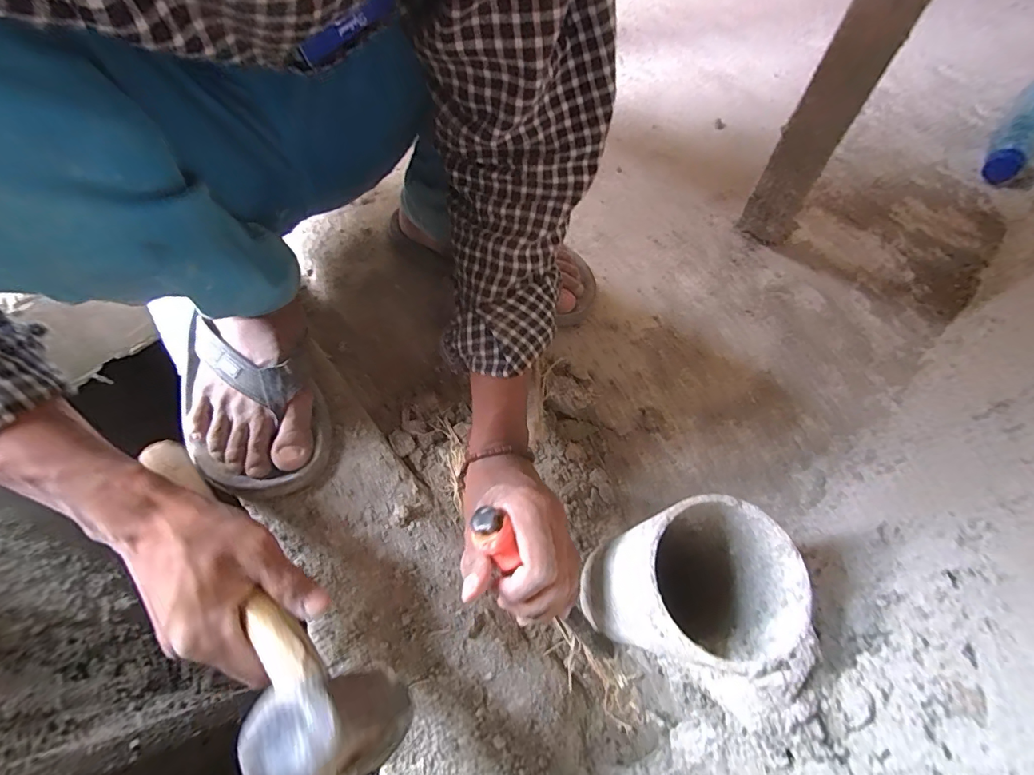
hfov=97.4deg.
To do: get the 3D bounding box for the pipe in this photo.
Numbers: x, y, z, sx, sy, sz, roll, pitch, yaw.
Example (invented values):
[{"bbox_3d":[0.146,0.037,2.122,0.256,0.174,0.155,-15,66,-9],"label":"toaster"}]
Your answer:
[{"bbox_3d":[0.109,0.134,0.311,0.092,0.145,0.085,-24,68,-13],"label":"pipe"}]

